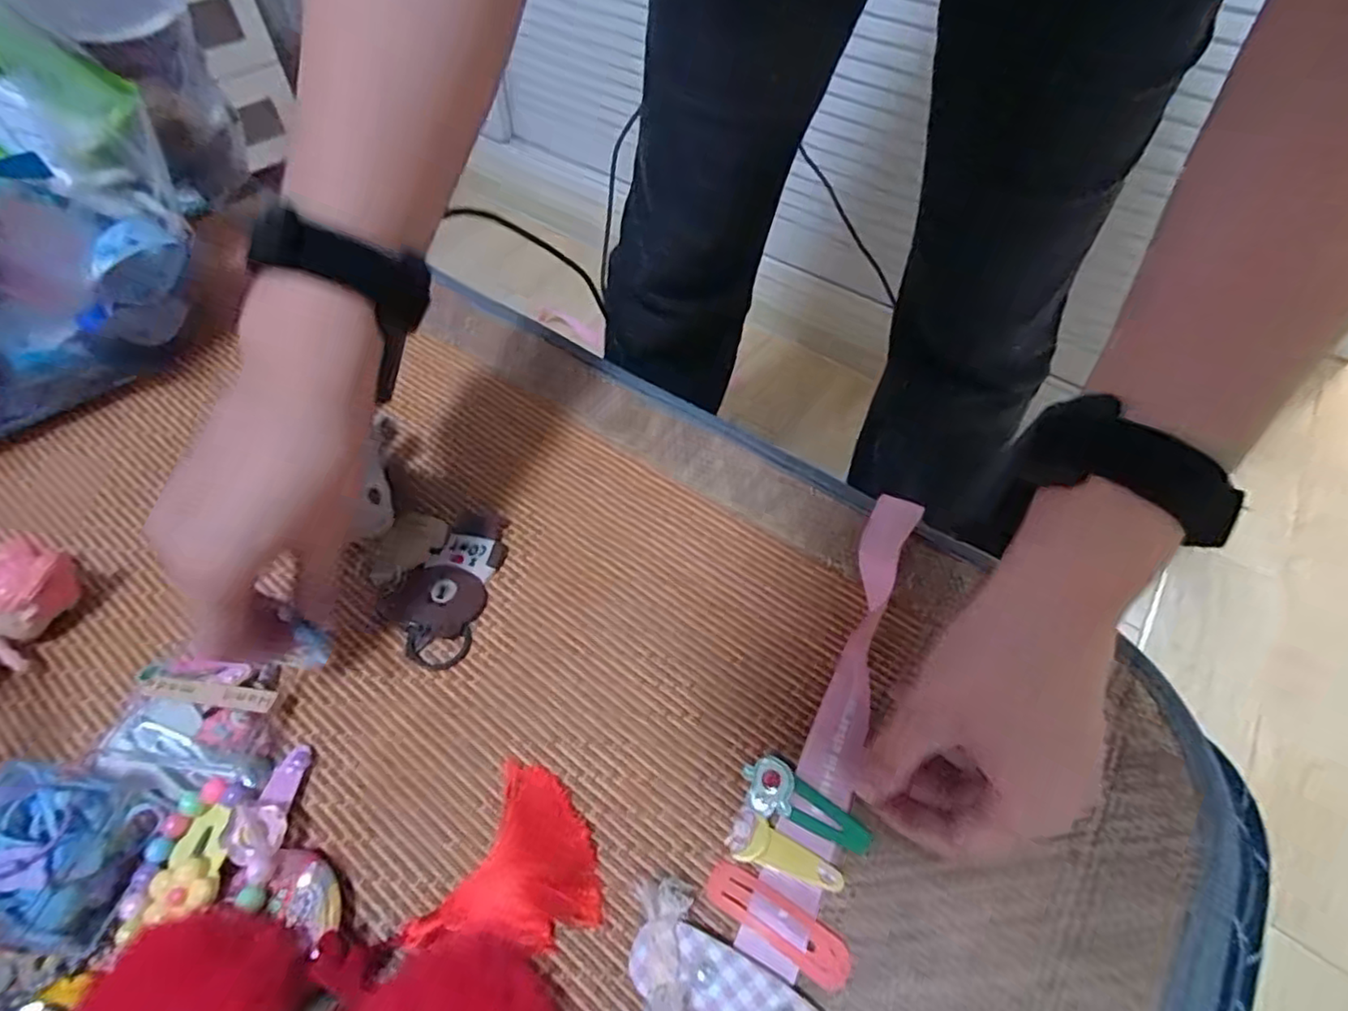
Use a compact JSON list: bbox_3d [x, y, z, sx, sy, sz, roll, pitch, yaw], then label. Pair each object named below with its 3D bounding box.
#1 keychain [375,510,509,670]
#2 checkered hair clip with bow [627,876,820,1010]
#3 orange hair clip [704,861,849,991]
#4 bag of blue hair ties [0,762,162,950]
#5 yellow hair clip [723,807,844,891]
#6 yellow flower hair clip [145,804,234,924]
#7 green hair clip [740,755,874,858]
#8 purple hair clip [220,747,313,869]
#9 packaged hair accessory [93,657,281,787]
[{"bbox_3d":[-0.119,0.040,0.334,0.047,0.011,0.088,12,54,6],"label":"keychain"},{"bbox_3d":[0.014,0.173,0.227,0.079,0.009,0.037,35,59,21],"label":"checkered hair clip with bow"},{"bbox_3d":[0.039,0.159,0.243,0.058,0.007,0.017,30,58,18],"label":"orange hair clip"},{"bbox_3d":[-0.239,0.132,0.239,0.047,0.034,0.052,12,54,6],"label":"bag of blue hair ties"},{"bbox_3d":[0.044,0.142,0.254,0.046,0.005,0.018,29,57,18],"label":"yellow hair clip"},{"bbox_3d":[-0.191,0.140,0.250,0.024,0.005,0.041,1,53,-2],"label":"yellow flower hair clip"},{"bbox_3d":[0.055,0.126,0.264,0.056,0.011,0.021,29,55,5],"label":"green hair clip"},{"bbox_3d":[-0.168,0.125,0.266,0.019,0.011,0.048,5,38,3],"label":"purple hair clip"},{"bbox_3d":[-0.216,0.094,0.285,0.066,0.016,0.054,1,53,-2],"label":"packaged hair accessory"}]

